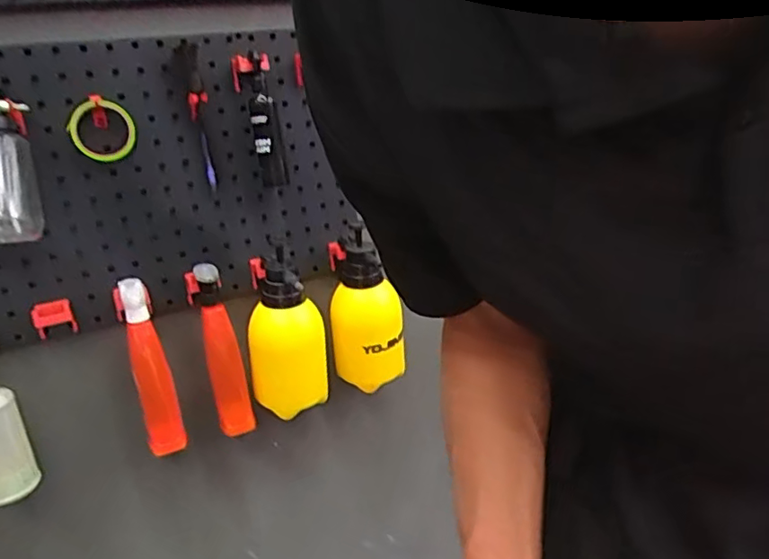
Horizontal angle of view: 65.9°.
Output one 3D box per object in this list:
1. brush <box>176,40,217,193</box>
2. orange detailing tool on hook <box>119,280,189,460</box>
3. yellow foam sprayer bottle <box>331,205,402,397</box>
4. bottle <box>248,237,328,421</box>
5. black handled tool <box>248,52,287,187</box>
[{"bbox_3d":[-0.308,-0.268,0.983,0.029,0.230,0.029,-13,12,-17],"label":"brush"},{"bbox_3d":[-0.373,0.142,0.953,0.051,0.286,0.034,-11,12,-12],"label":"orange detailing tool on hook"},{"bbox_3d":[-0.040,0.057,1.079,0.114,0.267,0.099,-2,14,32],"label":"yellow foam sprayer bottle"},{"bbox_3d":[-0.168,0.094,1.022,0.116,0.268,0.091,-4,13,21],"label":"bottle"},{"bbox_3d":[-0.199,-0.262,0.988,0.041,0.205,0.039,-11,12,-11],"label":"black handled tool"}]

